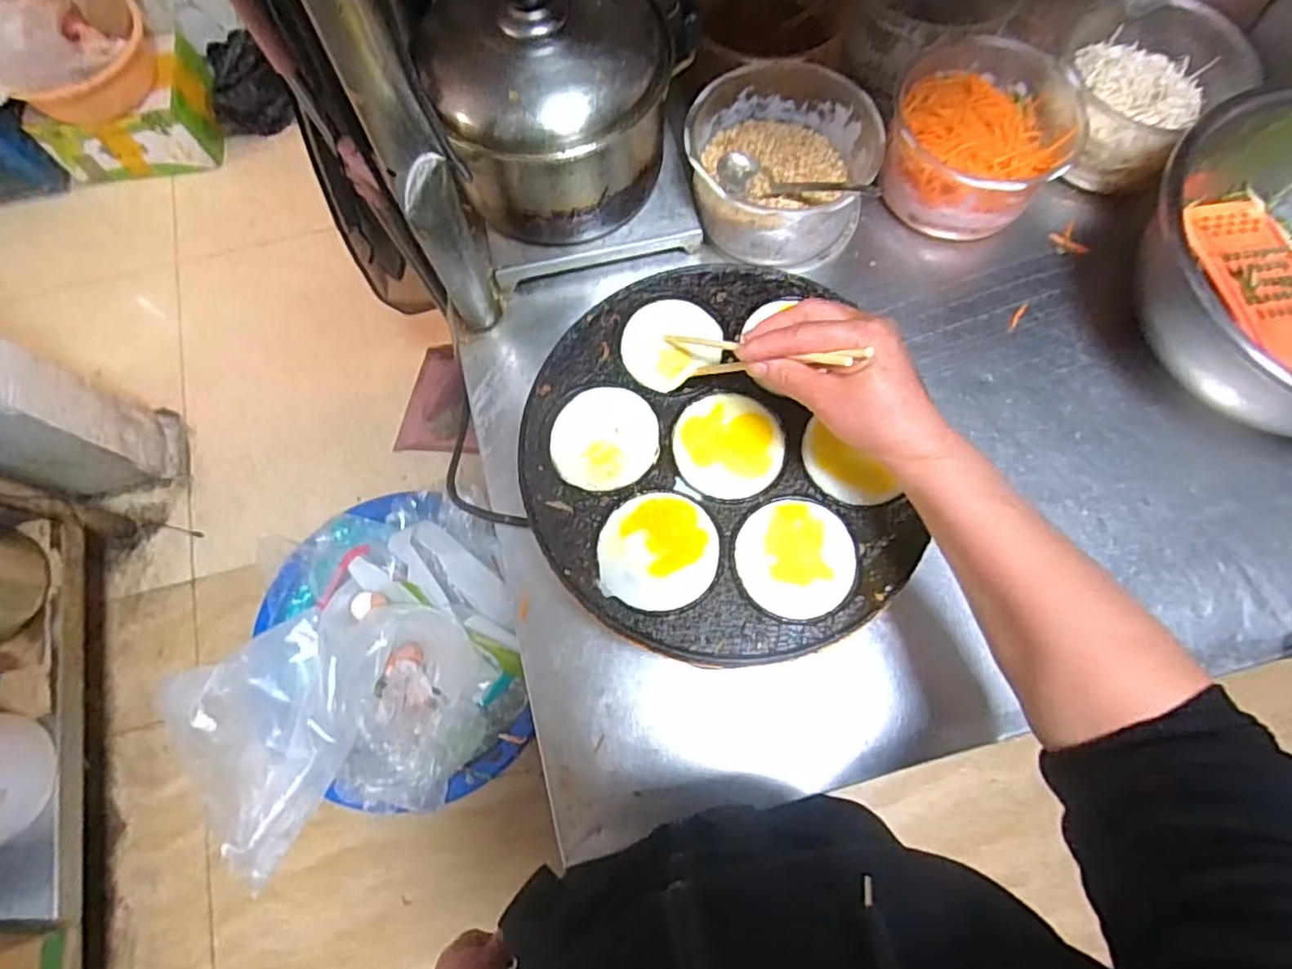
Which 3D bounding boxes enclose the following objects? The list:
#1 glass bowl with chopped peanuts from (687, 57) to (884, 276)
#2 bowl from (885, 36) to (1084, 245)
[{"bbox_3d":[0.127,-0.304,0.636,0.175,0.092,0.164,0,73,1],"label":"glass bowl with chopped peanuts"},{"bbox_3d":[0.324,-0.342,0.650,0.163,0.077,0.167,0,73,1],"label":"bowl"}]

